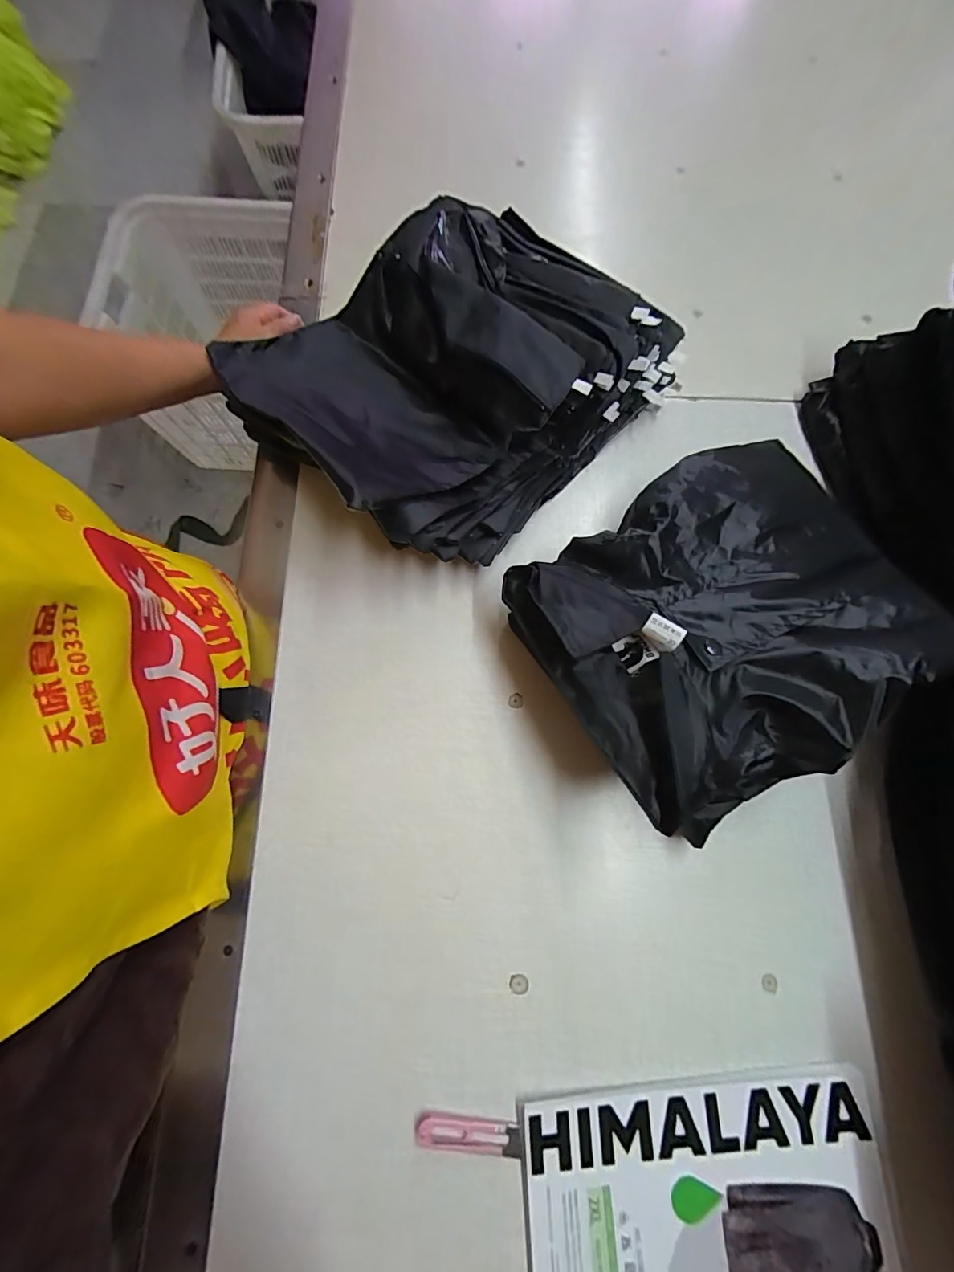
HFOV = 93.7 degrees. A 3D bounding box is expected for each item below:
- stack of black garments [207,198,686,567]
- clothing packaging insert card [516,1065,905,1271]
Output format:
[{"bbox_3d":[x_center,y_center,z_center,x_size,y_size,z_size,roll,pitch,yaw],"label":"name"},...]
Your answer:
[{"bbox_3d":[-0.027,-0.276,0.457,0.322,0.106,0.367,43,79,8],"label":"stack of black garments"},{"bbox_3d":[0.185,0.477,0.344,0.286,0.011,0.216,-3,77,-2],"label":"clothing packaging insert card"}]

